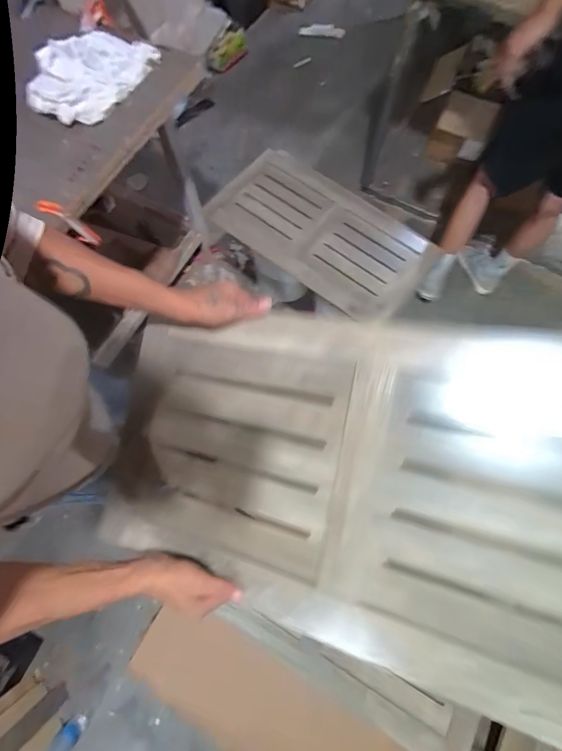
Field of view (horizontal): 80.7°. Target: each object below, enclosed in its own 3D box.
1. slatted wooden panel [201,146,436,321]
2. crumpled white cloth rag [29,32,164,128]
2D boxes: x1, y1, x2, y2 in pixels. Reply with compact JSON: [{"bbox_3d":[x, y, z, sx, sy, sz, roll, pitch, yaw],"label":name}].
[{"bbox_3d":[0.136,-0.524,1.204,0.796,0.048,0.409,36,83,10],"label":"slatted wooden panel"},{"bbox_3d":[-0.479,-0.767,0.834,0.246,0.056,0.292,16,73,5],"label":"crumpled white cloth rag"}]

